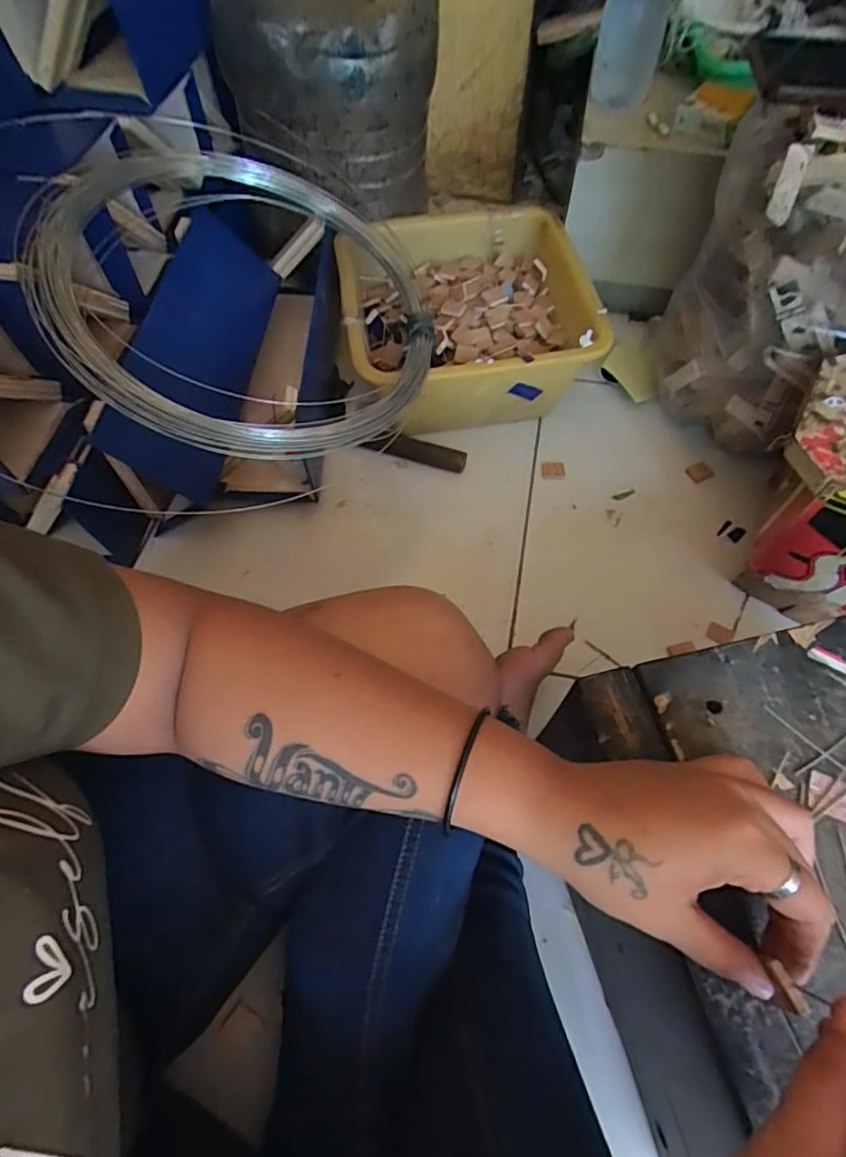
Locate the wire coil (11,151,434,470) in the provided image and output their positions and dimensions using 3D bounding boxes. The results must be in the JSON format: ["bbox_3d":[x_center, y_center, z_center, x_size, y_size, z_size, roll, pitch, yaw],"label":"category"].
[{"bbox_3d":[-0.164,-0.273,0.529,0.344,0.069,0.397,7,64,-21],"label":"wire coil"}]

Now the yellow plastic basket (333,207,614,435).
[{"bbox_3d":[0.049,-0.306,0.668,0.281,0.138,0.281,-1,61,1],"label":"yellow plastic basket"}]

